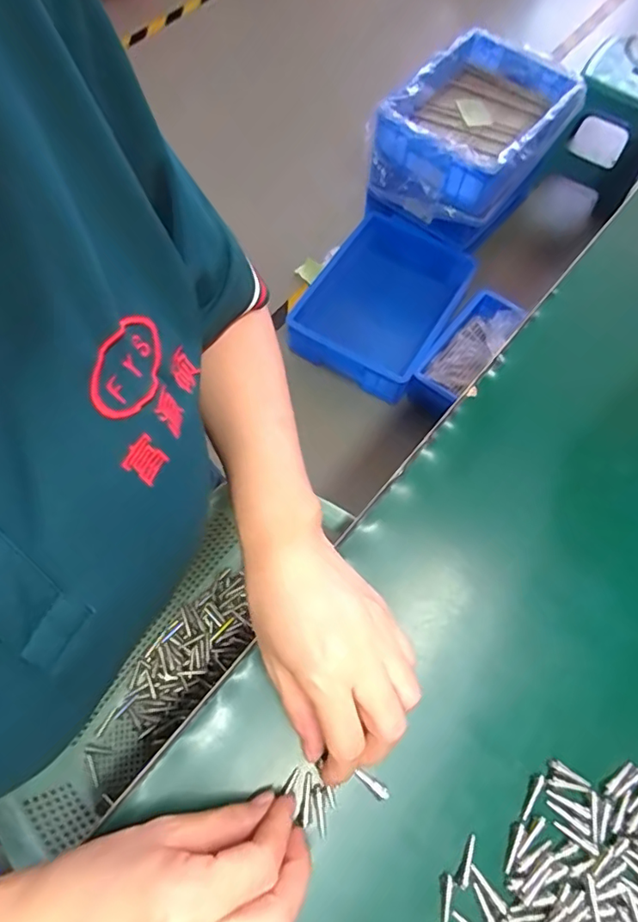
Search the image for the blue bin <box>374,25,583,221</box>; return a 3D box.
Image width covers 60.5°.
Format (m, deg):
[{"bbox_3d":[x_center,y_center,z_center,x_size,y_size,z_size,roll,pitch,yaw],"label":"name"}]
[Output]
[{"bbox_3d":[0.336,-0.706,1.205,0.297,0.201,0.366,40,70,15],"label":"blue bin"}]

